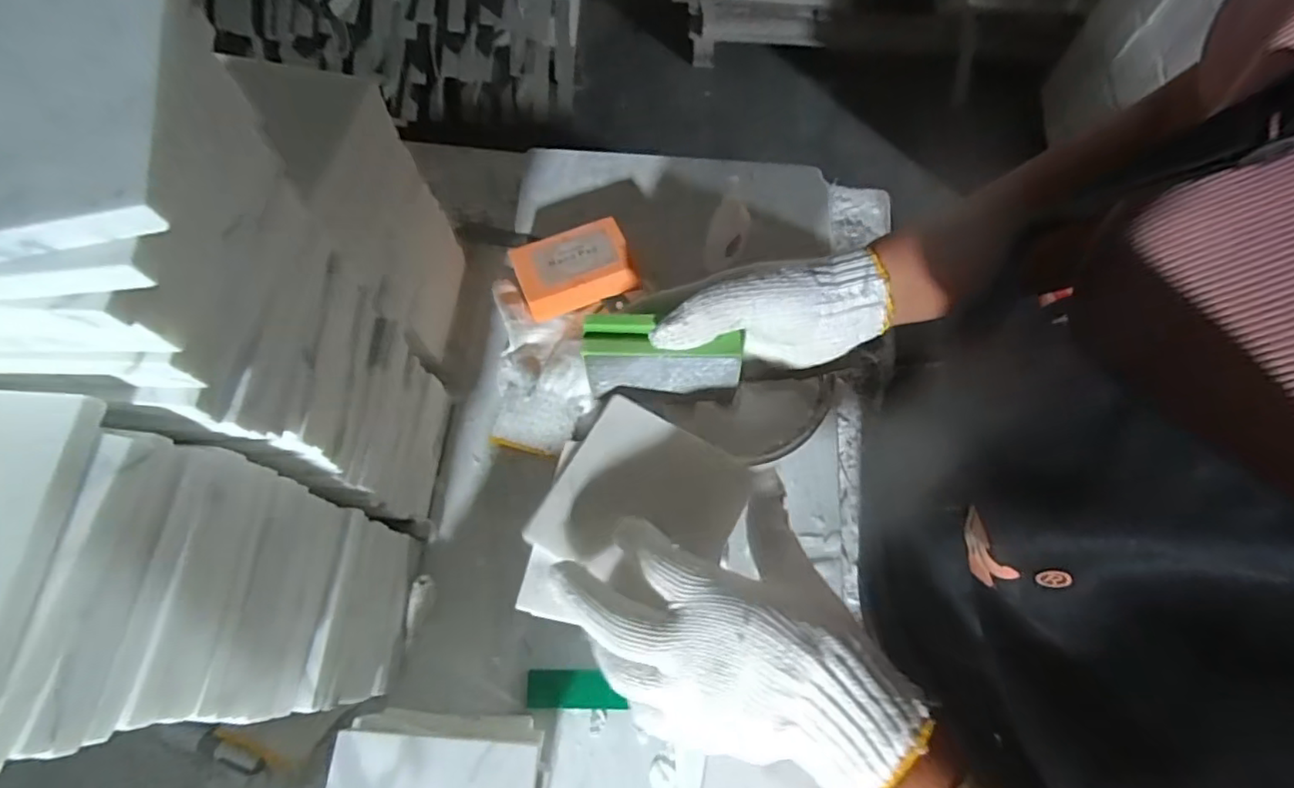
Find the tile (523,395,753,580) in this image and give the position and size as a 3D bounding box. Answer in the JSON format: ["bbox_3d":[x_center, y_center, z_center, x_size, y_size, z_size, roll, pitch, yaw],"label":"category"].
[{"bbox_3d":[-0.002,0.060,0.339,0.100,0.012,0.097,26,71,15],"label":"tile"}]

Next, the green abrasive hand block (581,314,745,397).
[{"bbox_3d":[0.008,-0.025,0.368,0.091,0.046,0.030,1,65,-1],"label":"green abrasive hand block"}]

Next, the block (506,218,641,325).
[{"bbox_3d":[-0.061,-0.104,0.502,0.092,0.028,0.060,-20,67,-10],"label":"block"}]

